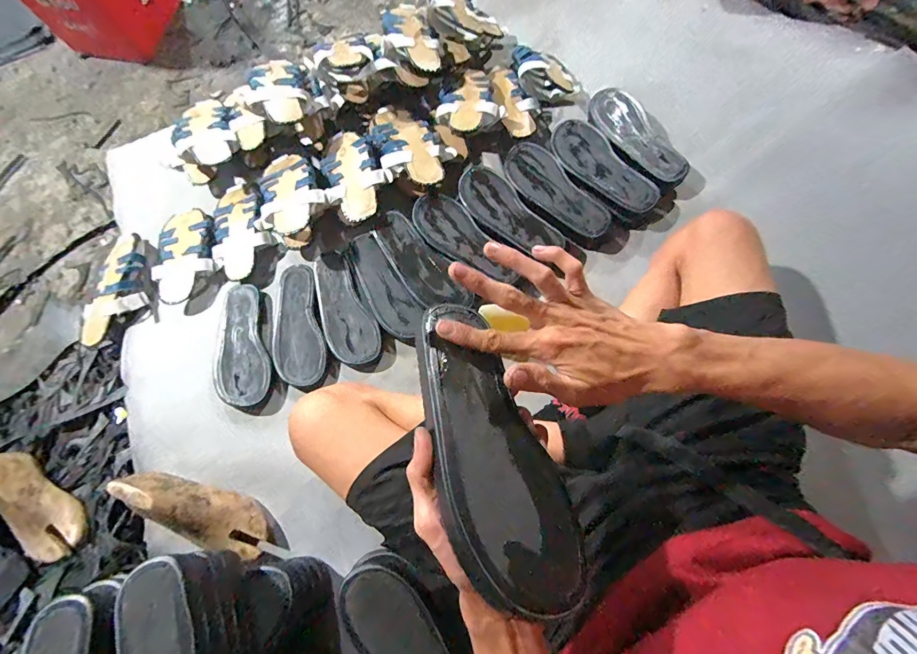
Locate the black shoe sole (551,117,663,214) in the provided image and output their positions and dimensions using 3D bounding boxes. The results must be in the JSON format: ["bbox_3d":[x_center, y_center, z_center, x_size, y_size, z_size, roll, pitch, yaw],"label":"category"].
[{"bbox_3d":[0.269,-0.303,0.732,0.093,0.018,0.232,-35,75,-6],"label":"black shoe sole"}]

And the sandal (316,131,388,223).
[{"bbox_3d":[-0.210,-0.303,0.760,0.113,0.036,0.230,-20,64,-3],"label":"sandal"}]

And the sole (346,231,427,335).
[{"bbox_3d":[-0.140,-0.076,0.719,0.078,0.017,0.224,-35,74,-6],"label":"sole"}]

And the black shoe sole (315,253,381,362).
[{"bbox_3d":[-0.216,-0.036,0.716,0.092,0.012,0.225,-29,74,-4],"label":"black shoe sole"}]

